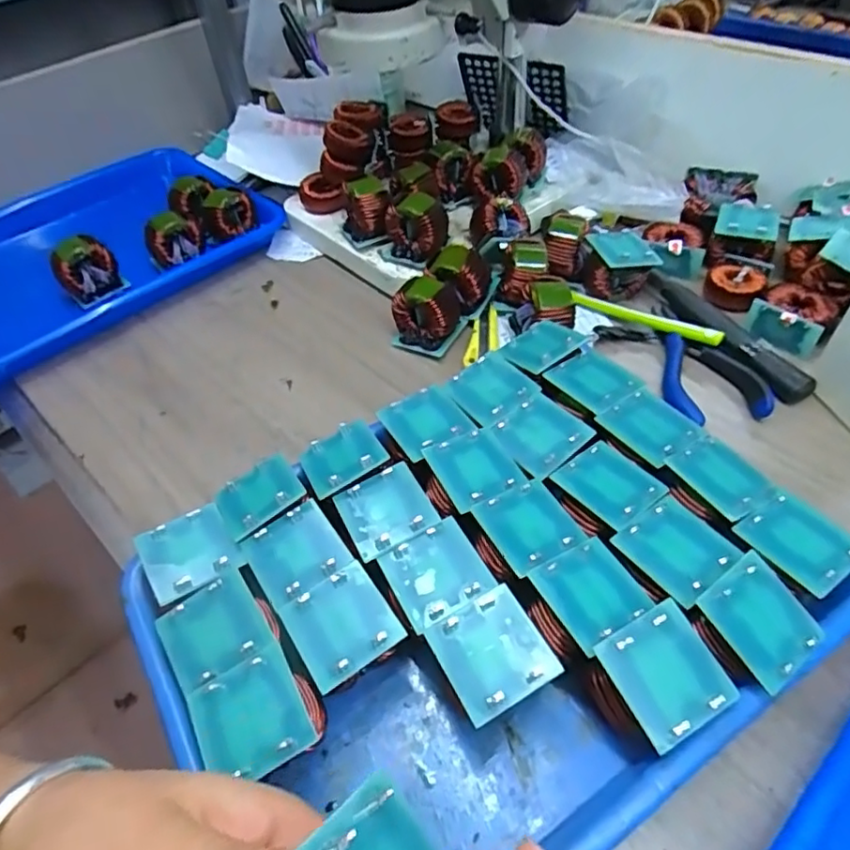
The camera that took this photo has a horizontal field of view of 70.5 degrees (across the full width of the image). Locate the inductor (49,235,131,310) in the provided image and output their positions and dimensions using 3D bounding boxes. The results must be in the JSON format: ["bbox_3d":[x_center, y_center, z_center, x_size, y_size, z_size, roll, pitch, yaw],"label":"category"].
[{"bbox_3d":[-0.293,-0.133,0.523,0.048,0.051,0.029,-34,54,-22],"label":"inductor"}]

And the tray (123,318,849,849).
[{"bbox_3d":[0.030,0.076,0.312,0.307,0.050,0.238,-27,51,-17],"label":"tray"}]

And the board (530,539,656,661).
[{"bbox_3d":[0.078,0.086,0.289,0.045,0.027,0.043,-25,51,-16],"label":"board"}]

